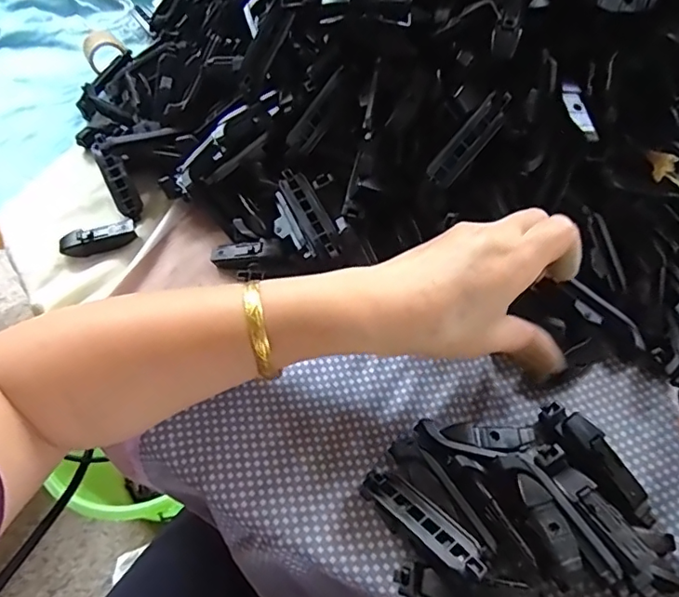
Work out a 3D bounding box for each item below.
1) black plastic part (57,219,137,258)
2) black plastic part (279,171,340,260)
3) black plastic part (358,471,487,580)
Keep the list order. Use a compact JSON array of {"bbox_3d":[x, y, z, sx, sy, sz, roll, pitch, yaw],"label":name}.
[{"bbox_3d":[-0.170,-0.041,0.371,0.051,0.014,0.015,-15,58,-8],"label":"black plastic part"},{"bbox_3d":[-0.019,-0.056,0.342,0.017,0.014,0.068,-25,60,-13],"label":"black plastic part"},{"bbox_3d":[0.039,0.105,0.254,0.018,0.008,0.073,-41,42,-21],"label":"black plastic part"}]

